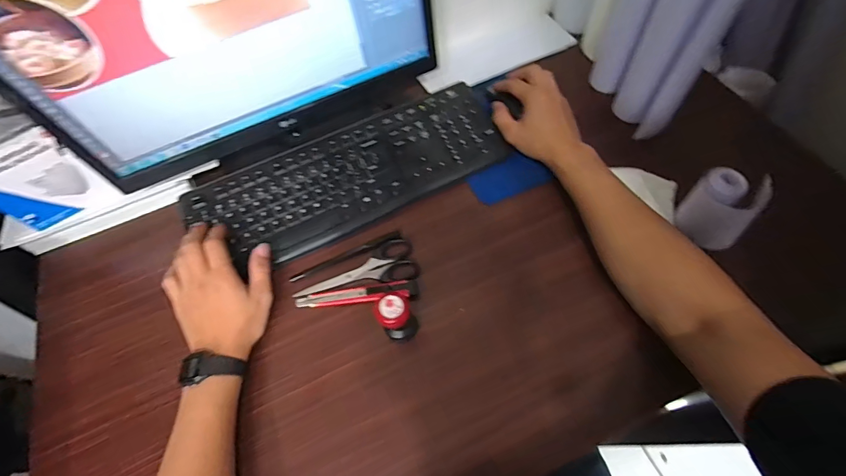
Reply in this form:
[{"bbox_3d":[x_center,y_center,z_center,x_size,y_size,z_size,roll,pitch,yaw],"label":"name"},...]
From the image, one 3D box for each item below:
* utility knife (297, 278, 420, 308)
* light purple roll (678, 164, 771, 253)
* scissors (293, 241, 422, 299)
[{"bbox_3d":[-0.080,0.067,0.471,0.148,0.019,0.023,-4,69,1],"label":"utility knife"},{"bbox_3d":[0.336,-0.033,0.445,0.053,0.088,0.073,-40,73,-12],"label":"light purple roll"},{"bbox_3d":[-0.081,0.048,0.483,0.151,0.009,0.056,-22,70,-6],"label":"scissors"}]

